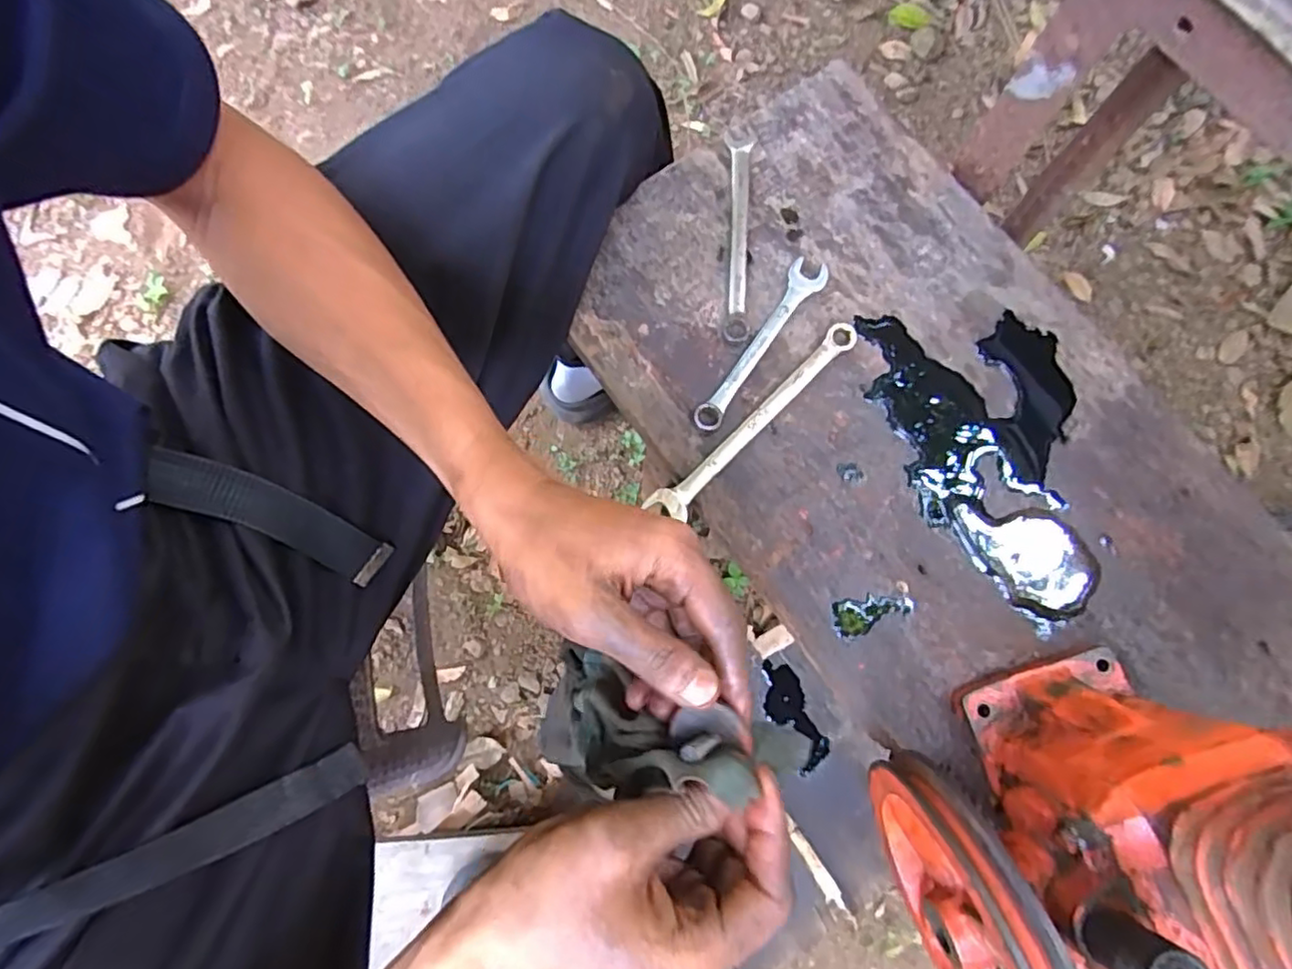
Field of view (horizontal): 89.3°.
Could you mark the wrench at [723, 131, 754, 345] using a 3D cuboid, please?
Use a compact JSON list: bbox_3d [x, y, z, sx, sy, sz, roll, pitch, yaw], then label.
[{"bbox_3d":[0.064,-0.174,0.453,0.017,0.006,0.158,2,79,0],"label":"wrench"}]

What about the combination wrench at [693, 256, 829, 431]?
[{"bbox_3d":[0.078,-0.093,0.436,0.024,0.005,0.142,32,80,6],"label":"combination wrench"}]

